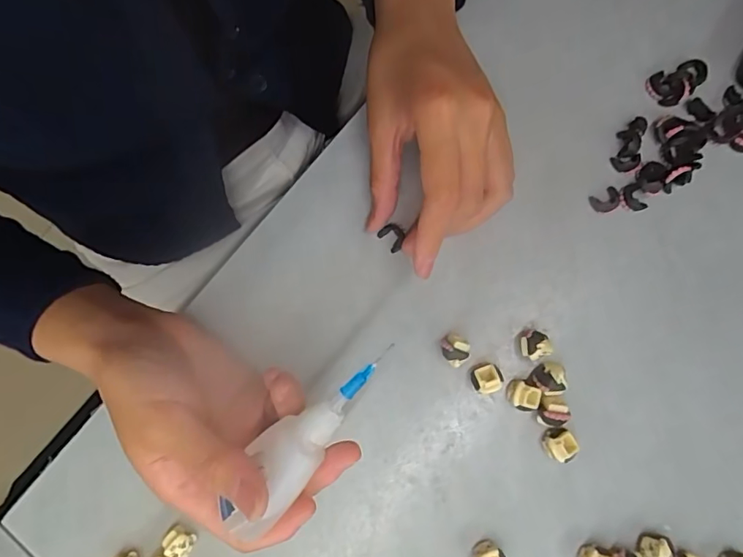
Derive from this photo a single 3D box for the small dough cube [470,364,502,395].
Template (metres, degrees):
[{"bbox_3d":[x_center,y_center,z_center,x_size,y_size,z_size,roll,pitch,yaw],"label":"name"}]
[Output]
[{"bbox_3d":[0.062,0.054,0.280,0.014,0.013,0.014,-14,81,-1],"label":"small dough cube"}]

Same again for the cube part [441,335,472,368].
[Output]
[{"bbox_3d":[0.045,0.039,0.284,0.016,0.017,0.014,40,84,7],"label":"cube part"}]

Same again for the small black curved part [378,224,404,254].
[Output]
[{"bbox_3d":[0.013,-0.024,0.298,0.013,0.005,0.015,-39,82,-7],"label":"small black curved part"}]

